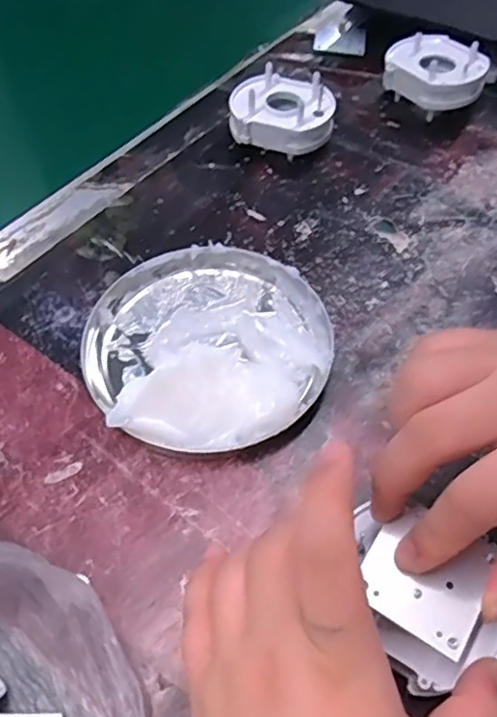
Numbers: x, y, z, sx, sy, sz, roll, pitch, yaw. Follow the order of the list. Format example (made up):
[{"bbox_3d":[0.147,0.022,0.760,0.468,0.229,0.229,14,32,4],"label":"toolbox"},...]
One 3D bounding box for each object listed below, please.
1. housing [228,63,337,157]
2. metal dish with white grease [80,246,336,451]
[{"bbox_3d":[0.024,-0.170,0.421,0.069,0.038,0.069,0,54,-1],"label":"housing"},{"bbox_3d":[-0.021,-0.013,0.316,0.126,0.028,0.127,0,54,-1],"label":"metal dish with white grease"}]

